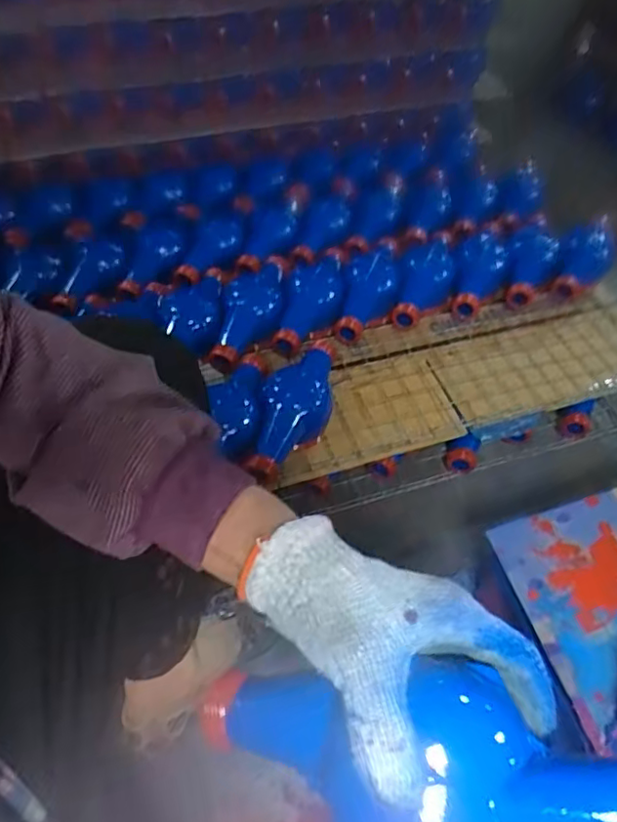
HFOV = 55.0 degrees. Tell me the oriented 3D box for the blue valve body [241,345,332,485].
[{"bbox_3d":[-0.013,-0.010,0.779,0.085,0.075,0.194,21,69,15],"label":"blue valve body"}]

